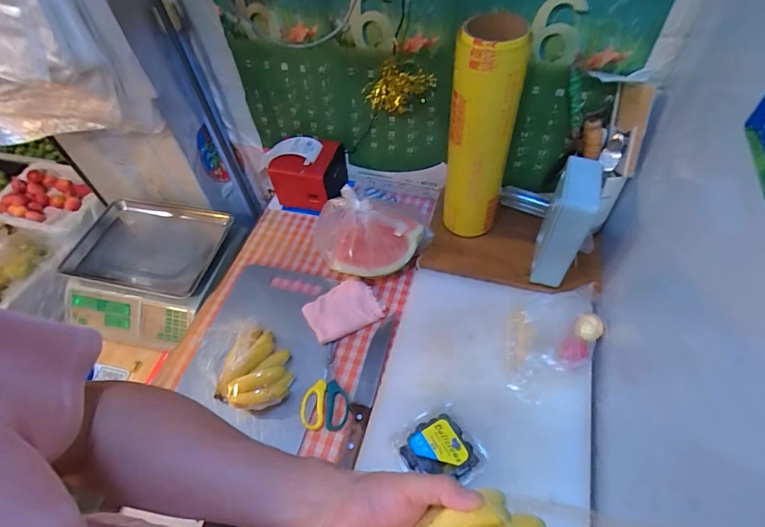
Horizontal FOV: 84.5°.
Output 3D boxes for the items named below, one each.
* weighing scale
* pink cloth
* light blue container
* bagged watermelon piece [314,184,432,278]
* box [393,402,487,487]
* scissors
[{"bbox_3d":[-0.548,0.014,0.978,0.370,0.119,0.308,6,54,9],"label":"weighing scale"},{"bbox_3d":[-0.071,0.081,0.750,0.124,0.025,0.087,-27,56,-15],"label":"pink cloth"},{"bbox_3d":[0.287,-0.060,0.667,0.055,0.205,0.104,15,56,15],"label":"light blue container"},{"bbox_3d":[-0.025,-0.052,0.743,0.211,0.136,0.097,1,53,5],"label":"bagged watermelon piece"},{"bbox_3d":[0.076,0.254,0.573,0.103,0.040,0.099,-24,55,-13],"label":"box"},{"bbox_3d":[-0.096,0.198,0.681,0.073,0.018,0.147,-9,53,-2],"label":"scissors"}]

